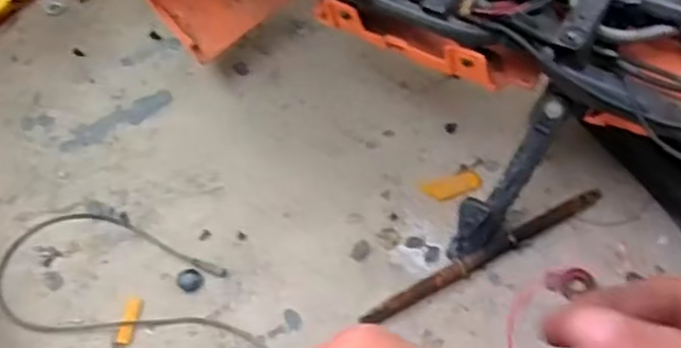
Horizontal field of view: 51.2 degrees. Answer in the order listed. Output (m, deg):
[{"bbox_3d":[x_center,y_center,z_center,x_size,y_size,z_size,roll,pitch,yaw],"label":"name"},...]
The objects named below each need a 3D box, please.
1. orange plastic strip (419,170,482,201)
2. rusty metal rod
[{"bbox_3d":[0.122,0.013,0.777,0.062,0.007,0.028,-13,56,-4],"label":"orange plastic strip"},{"bbox_3d":[0.148,0.079,0.714,0.282,0.018,0.017,-27,58,-13],"label":"rusty metal rod"}]

